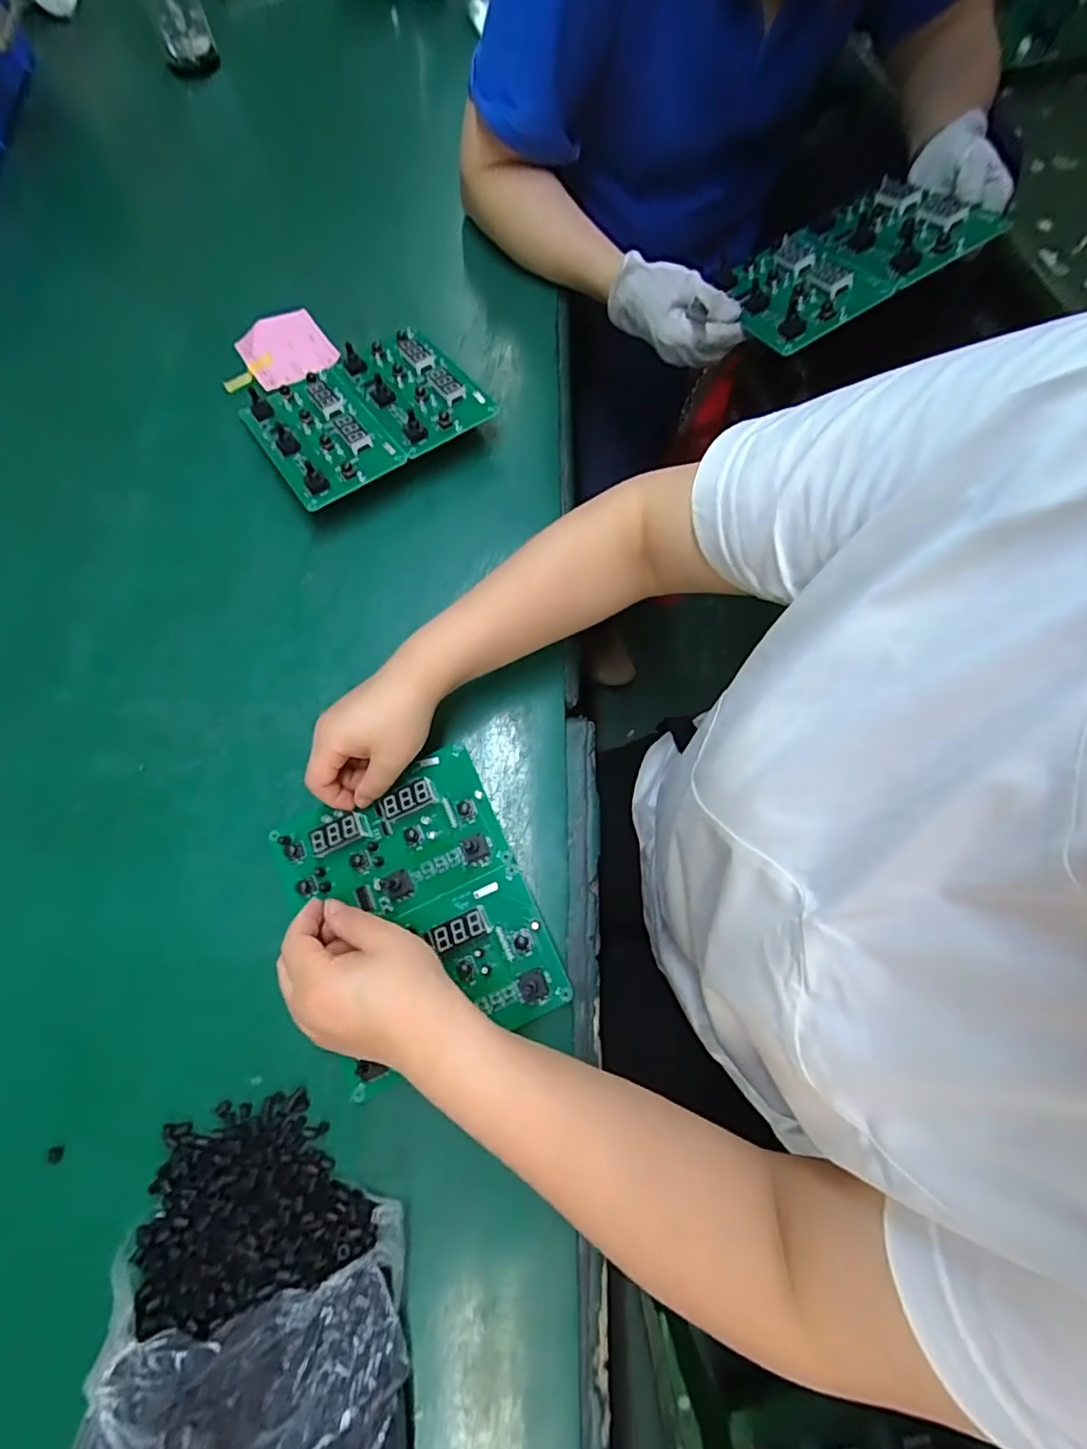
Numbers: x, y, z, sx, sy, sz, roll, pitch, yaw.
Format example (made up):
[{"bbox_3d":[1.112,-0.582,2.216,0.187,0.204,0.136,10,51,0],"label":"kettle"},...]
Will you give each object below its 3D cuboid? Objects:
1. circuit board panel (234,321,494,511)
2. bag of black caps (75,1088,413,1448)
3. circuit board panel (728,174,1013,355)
[{"bbox_3d":[-0.167,-0.296,0.551,0.194,0.031,0.159,-34,76,-11],"label":"circuit board panel"},{"bbox_3d":[-0.160,0.407,0.310,0.179,0.093,0.335,-1,72,-2],"label":"bag of black caps"},{"bbox_3d":[0.275,-0.423,0.534,0.201,0.017,0.139,-28,58,5],"label":"circuit board panel"}]

